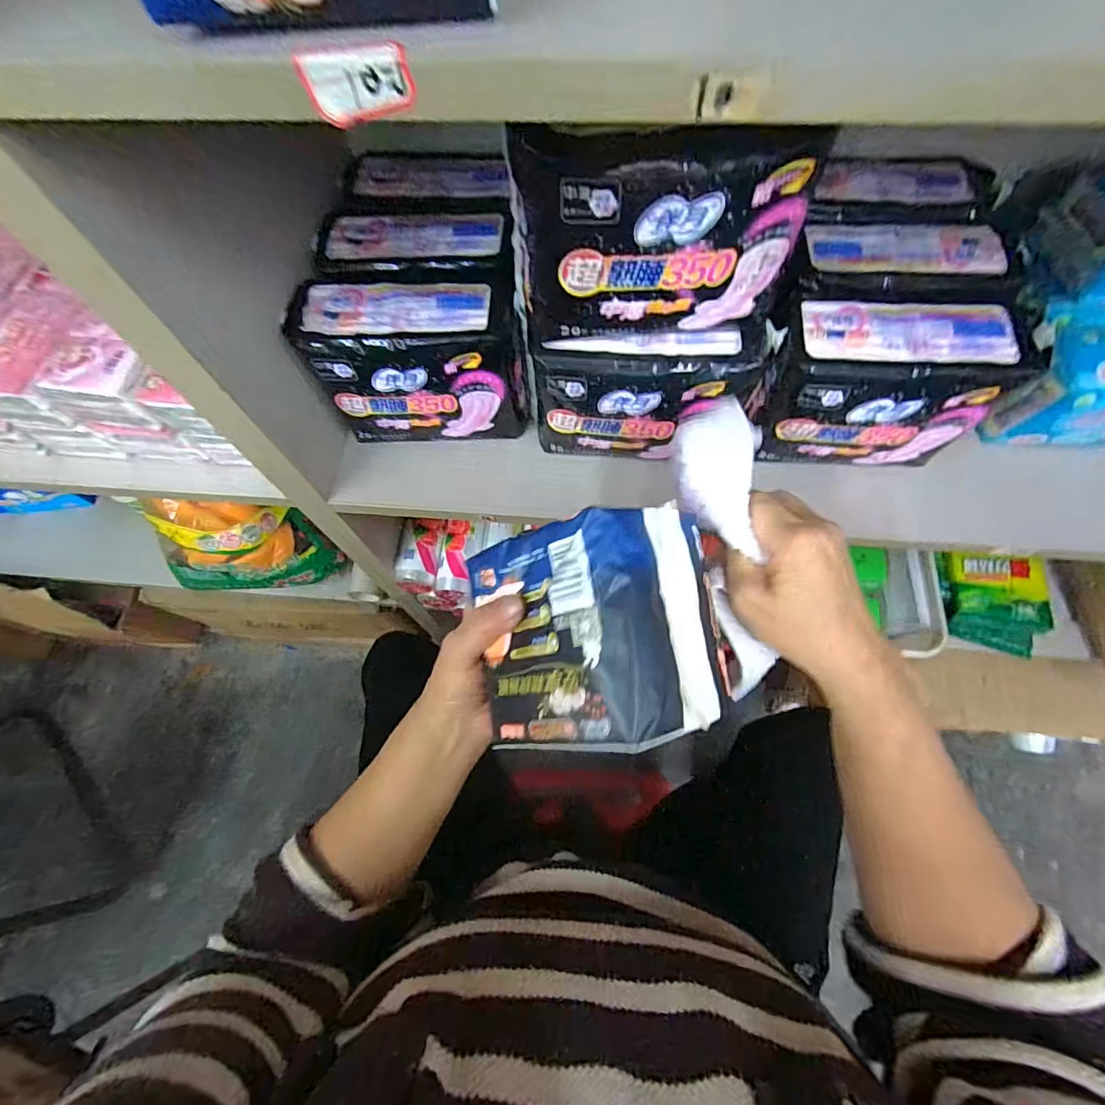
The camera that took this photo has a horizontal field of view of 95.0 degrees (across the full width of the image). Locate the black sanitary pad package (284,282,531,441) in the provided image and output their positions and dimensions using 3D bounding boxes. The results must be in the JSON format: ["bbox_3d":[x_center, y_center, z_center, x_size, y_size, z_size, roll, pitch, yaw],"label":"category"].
[{"bbox_3d":[-0.110,-0.156,0.428,0.172,0.121,0.066,-4,66,1],"label":"black sanitary pad package"}]

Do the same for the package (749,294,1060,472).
[{"bbox_3d":[0.251,-0.131,0.403,0.169,0.123,0.077,4,67,5],"label":"package"}]

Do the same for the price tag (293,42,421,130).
[{"bbox_3d":[-0.065,-0.157,0.170,0.036,0.019,0.004,-1,61,7],"label":"price tag"}]

